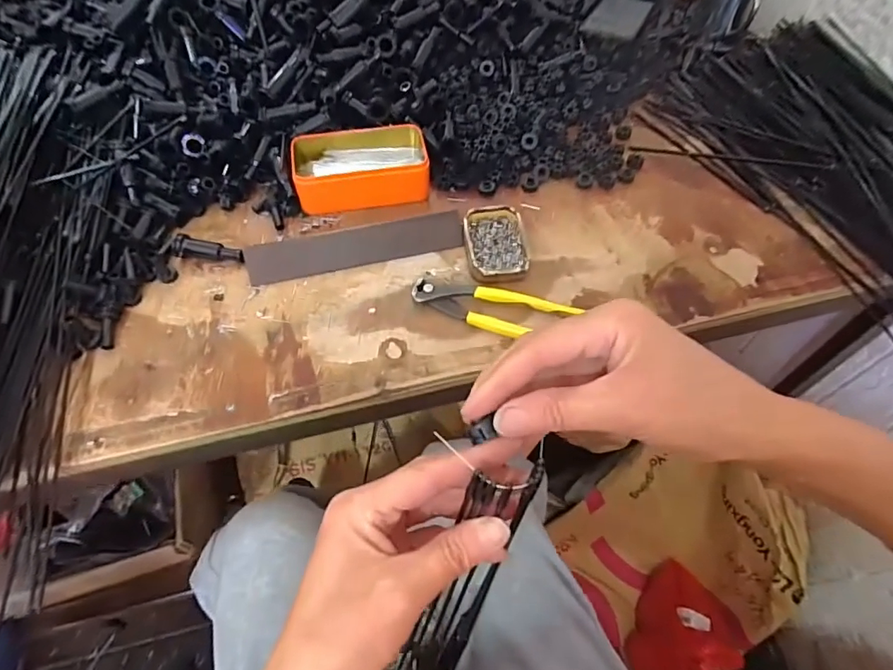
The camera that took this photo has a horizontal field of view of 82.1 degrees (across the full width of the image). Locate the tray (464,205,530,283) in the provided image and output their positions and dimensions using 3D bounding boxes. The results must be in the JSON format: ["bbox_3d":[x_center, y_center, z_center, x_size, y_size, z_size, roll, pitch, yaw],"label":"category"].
[{"bbox_3d":[0.050,-0.094,0.524,0.060,0.018,0.085,-7,57,-7],"label":"tray"}]

